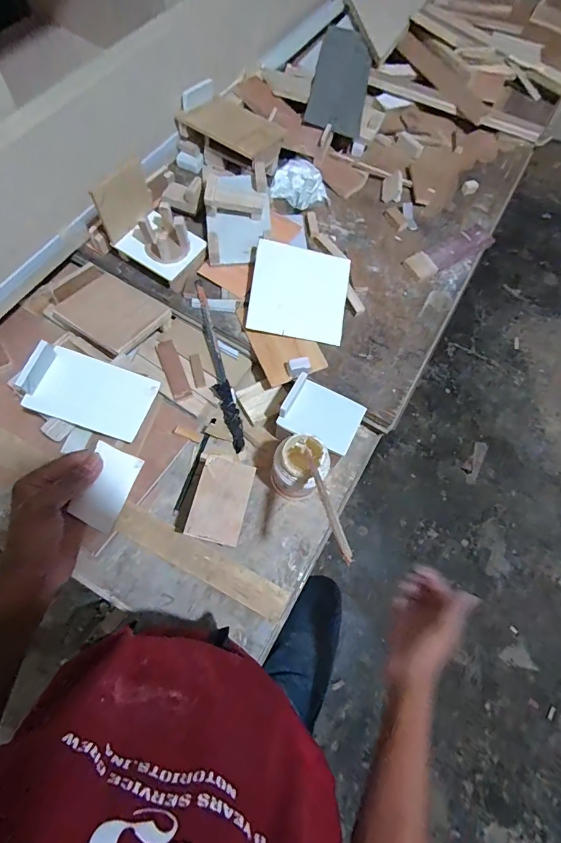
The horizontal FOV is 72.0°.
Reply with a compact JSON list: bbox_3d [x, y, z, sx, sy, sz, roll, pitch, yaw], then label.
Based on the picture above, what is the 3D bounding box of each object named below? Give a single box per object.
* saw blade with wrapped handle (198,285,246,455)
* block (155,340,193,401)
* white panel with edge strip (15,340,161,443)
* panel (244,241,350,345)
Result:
[{"bbox_3d":[-0.109,-0.095,0.658,0.032,0.025,0.296,-15,84,-7],"label":"saw blade with wrapped handle"},{"bbox_3d":[-0.185,-0.089,0.666,0.032,0.013,0.110,-20,71,-12],"label":"block"},{"bbox_3d":[-0.279,-0.043,0.565,0.167,0.037,0.103,22,81,-11],"label":"white panel with edge strip"},{"bbox_3d":[0.035,-0.221,0.667,0.164,0.005,0.153,9,90,-11],"label":"panel"}]

